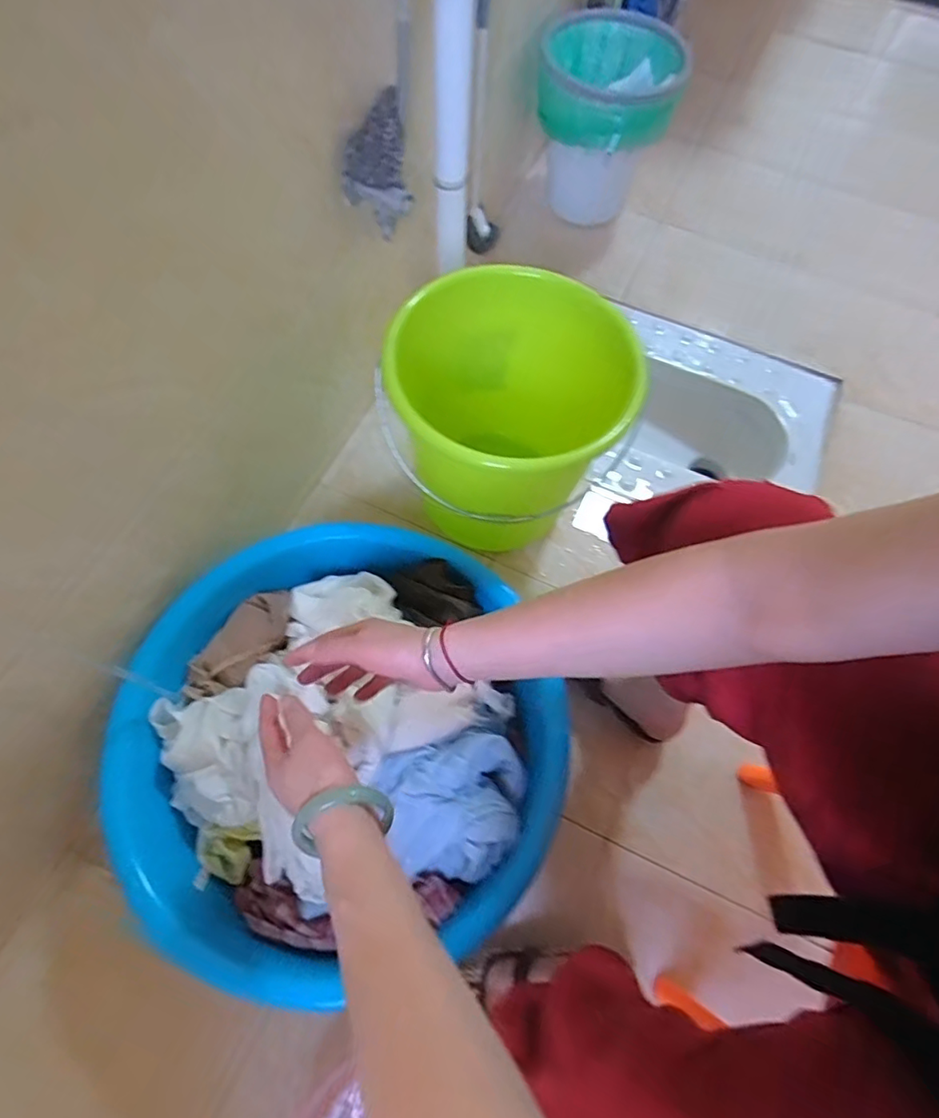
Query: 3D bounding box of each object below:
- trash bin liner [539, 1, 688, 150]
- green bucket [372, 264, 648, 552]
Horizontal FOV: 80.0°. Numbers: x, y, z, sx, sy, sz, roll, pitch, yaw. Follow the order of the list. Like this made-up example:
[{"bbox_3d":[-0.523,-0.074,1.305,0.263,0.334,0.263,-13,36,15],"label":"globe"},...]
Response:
[{"bbox_3d":[0.242,-0.819,0.973,0.236,0.109,0.249,39,70,15],"label":"trash bin liner"},{"bbox_3d":[0.038,-0.179,0.791,0.344,0.318,0.288,19,66,7],"label":"green bucket"}]

